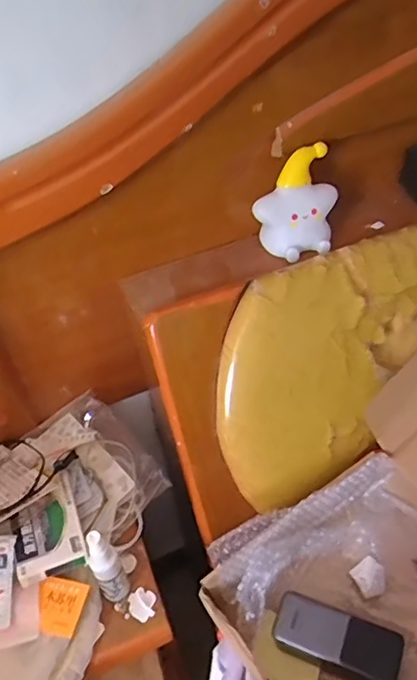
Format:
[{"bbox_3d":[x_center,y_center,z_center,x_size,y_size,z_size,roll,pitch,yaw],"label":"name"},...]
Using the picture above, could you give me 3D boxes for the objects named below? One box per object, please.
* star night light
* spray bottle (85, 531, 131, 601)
[{"bbox_3d":[0.108,-0.168,0.685,0.100,0.117,0.074,1,43,9],"label":"star night light"},{"bbox_3d":[-0.108,0.245,0.587,0.028,0.114,0.023,-19,43,-12],"label":"spray bottle"}]

